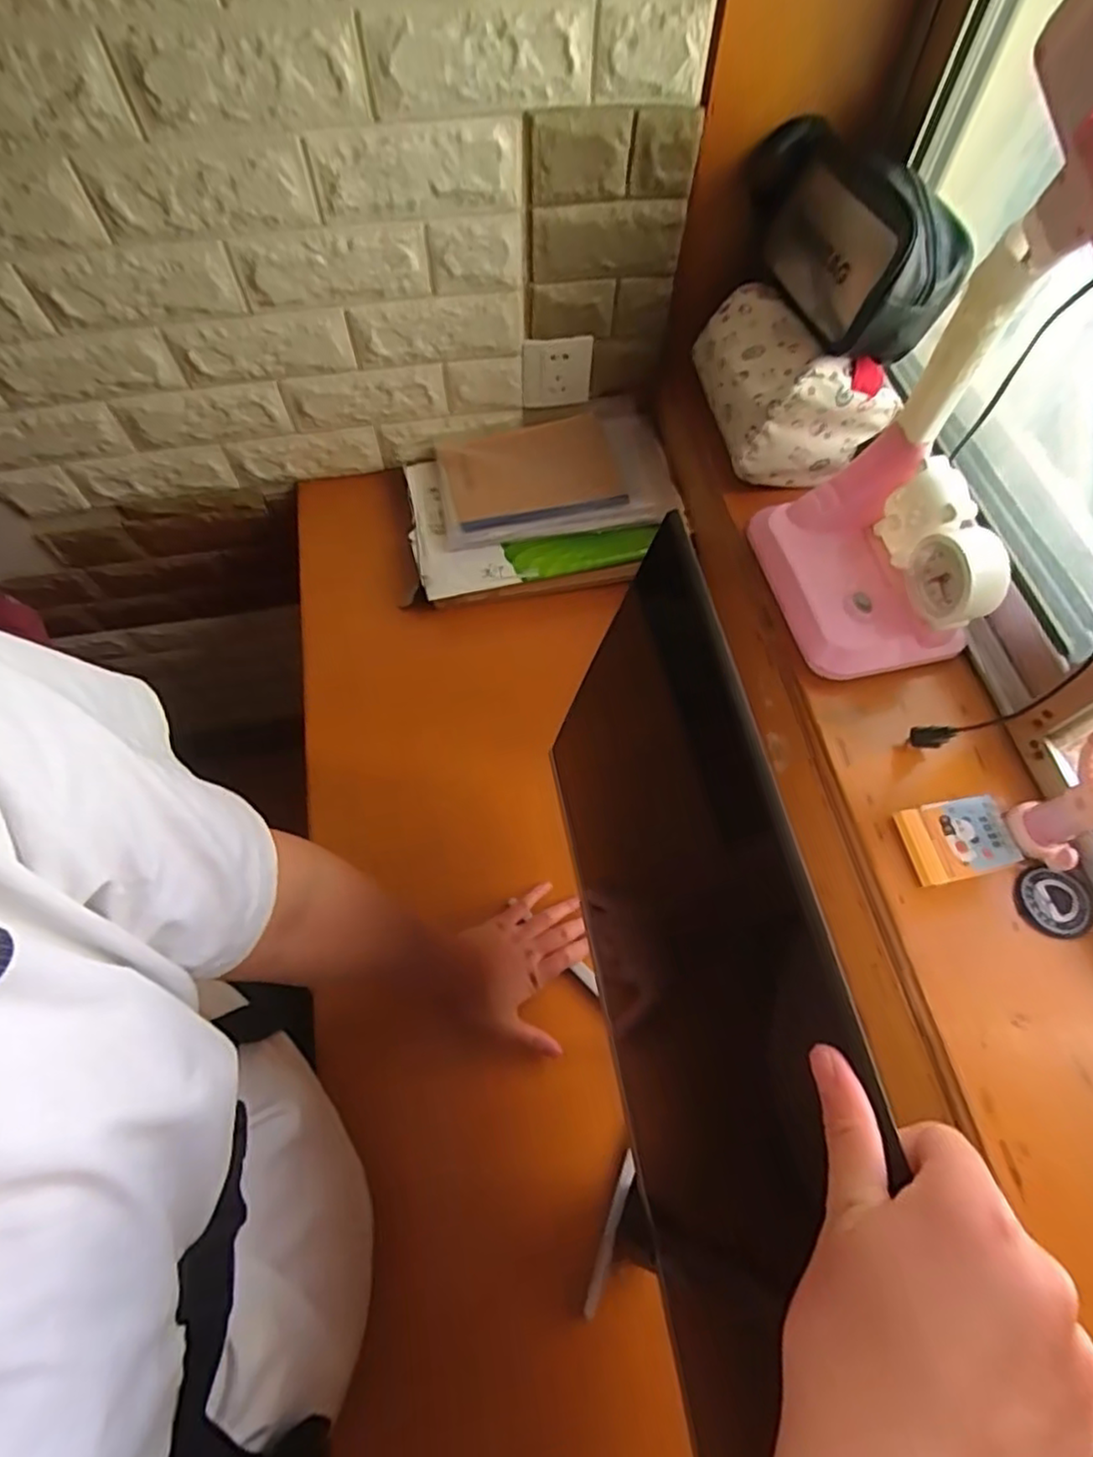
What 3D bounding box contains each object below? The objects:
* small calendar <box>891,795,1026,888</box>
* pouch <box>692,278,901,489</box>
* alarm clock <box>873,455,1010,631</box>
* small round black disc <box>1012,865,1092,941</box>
[{"bbox_3d":[0.348,0.094,0.565,0.088,0.016,0.064,-10,64,-4],"label":"small calendar"},{"bbox_3d":[0.255,-0.378,0.727,0.140,0.114,0.200,-11,64,-5],"label":"pouch"},{"bbox_3d":[0.348,-0.160,0.590,0.046,0.075,0.140,-11,64,-5],"label":"alarm clock"},{"bbox_3d":[0.415,0.141,0.543,0.059,0.004,0.055,0,64,1],"label":"small round black disc"}]

